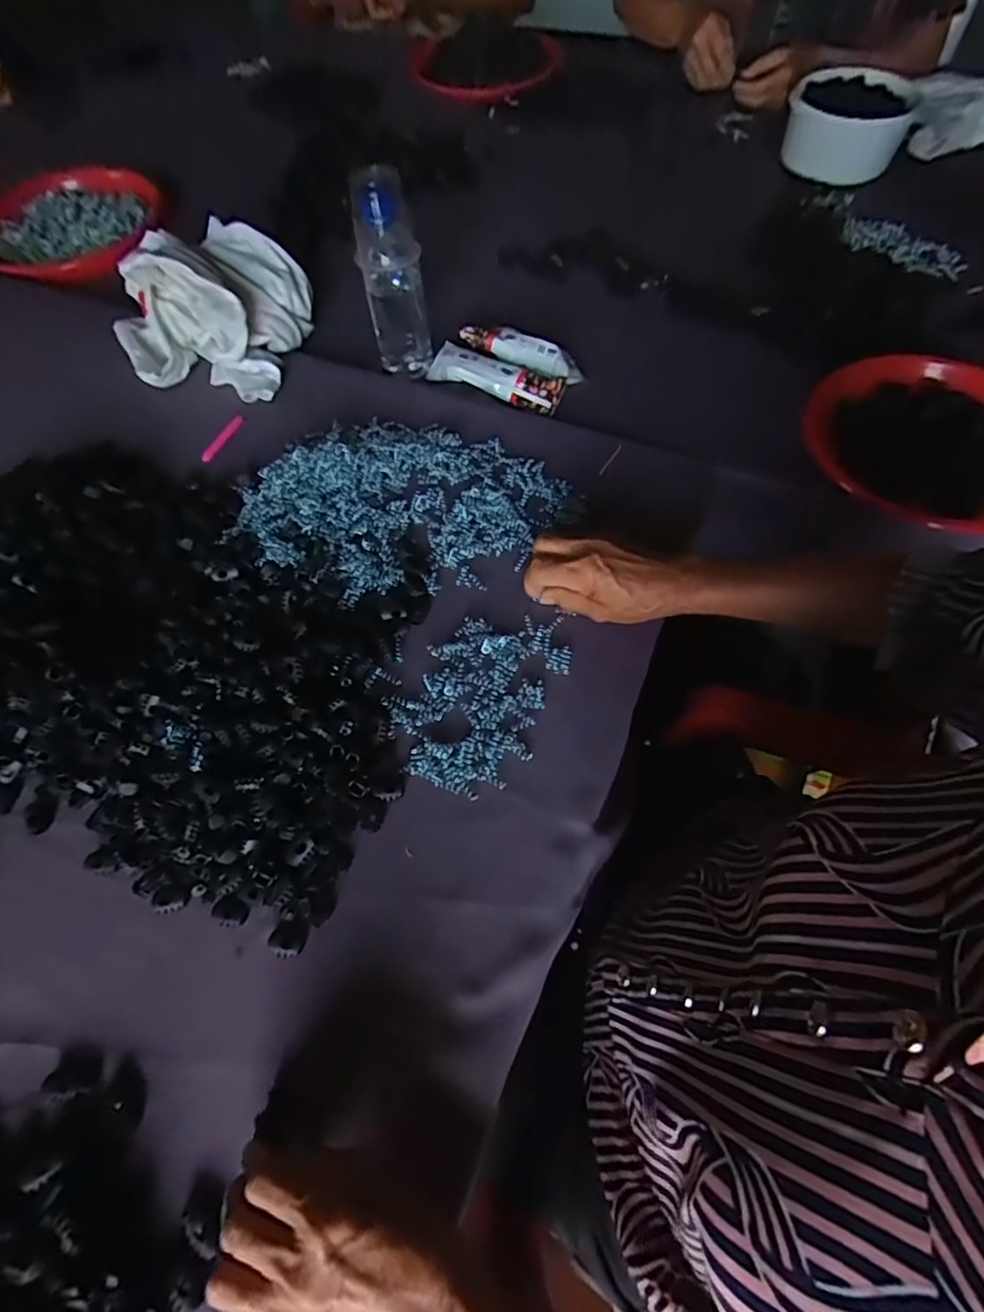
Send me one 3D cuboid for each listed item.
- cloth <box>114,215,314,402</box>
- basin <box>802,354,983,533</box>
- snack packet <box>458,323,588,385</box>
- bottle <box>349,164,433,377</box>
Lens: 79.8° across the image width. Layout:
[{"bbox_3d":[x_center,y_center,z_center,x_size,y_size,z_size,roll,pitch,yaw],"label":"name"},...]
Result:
[{"bbox_3d":[-0.315,-0.380,0.635,0.197,0.095,0.194,8,63,7],"label":"cloth"},{"bbox_3d":[0.415,-0.188,0.580,0.207,0.084,0.222,-33,66,-14],"label":"basin"},{"bbox_3d":[0.031,-0.334,0.643,0.149,0.024,0.035,35,69,19],"label":"snack packet"},{"bbox_3d":[-0.100,-0.382,0.589,0.062,0.163,0.051,-15,63,-6],"label":"bottle"}]

